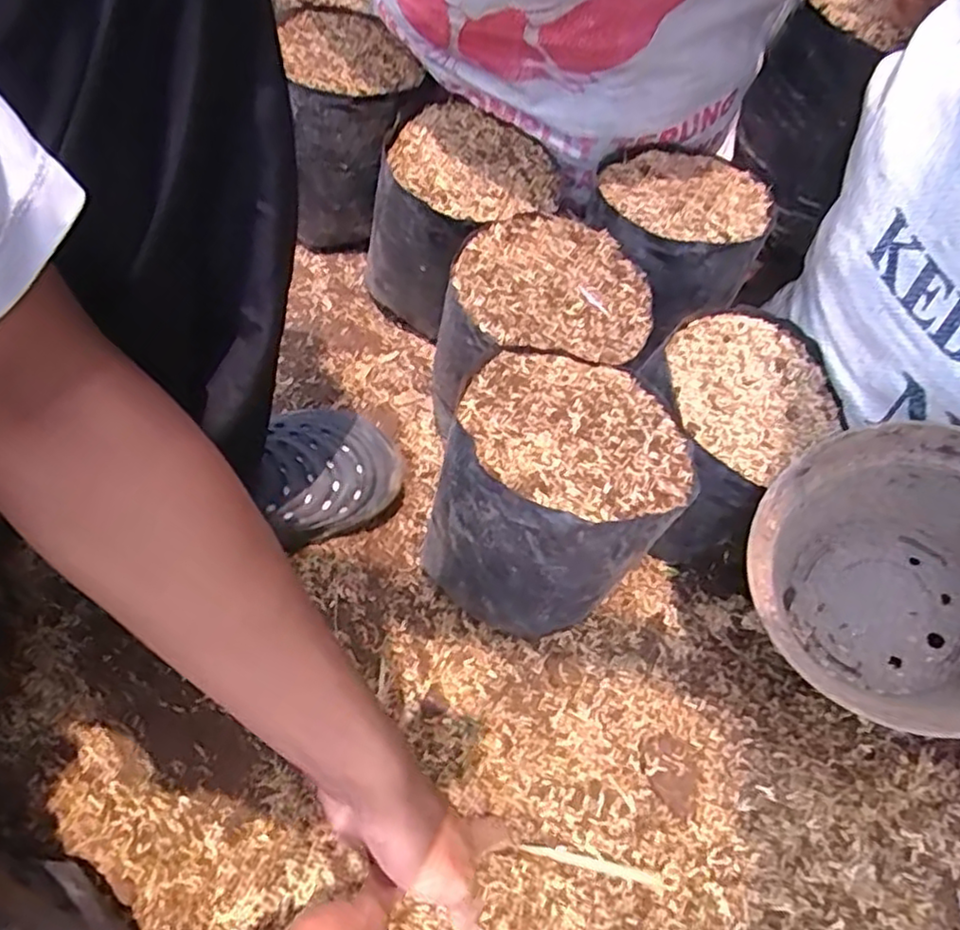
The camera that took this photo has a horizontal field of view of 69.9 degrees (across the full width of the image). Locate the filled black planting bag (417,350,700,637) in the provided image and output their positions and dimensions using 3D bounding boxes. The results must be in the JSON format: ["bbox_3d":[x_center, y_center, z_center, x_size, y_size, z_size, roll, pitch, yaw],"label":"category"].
[{"bbox_3d":[0.050,0.018,0.496,0.170,0.142,0.165,21,61,8],"label":"filled black planting bag"}]

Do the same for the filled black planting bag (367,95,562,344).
[{"bbox_3d":[-0.021,-0.224,0.653,0.148,0.158,0.156,40,65,17],"label":"filled black planting bag"}]

